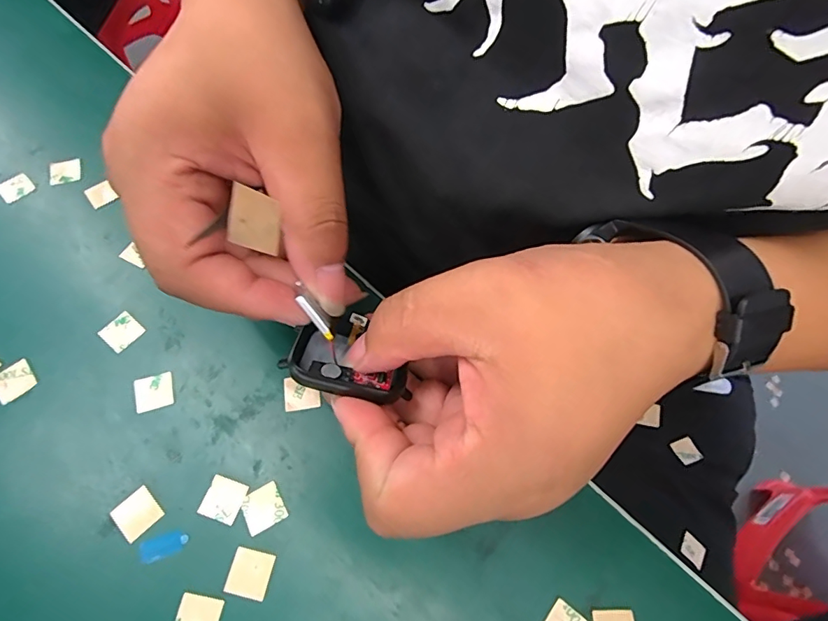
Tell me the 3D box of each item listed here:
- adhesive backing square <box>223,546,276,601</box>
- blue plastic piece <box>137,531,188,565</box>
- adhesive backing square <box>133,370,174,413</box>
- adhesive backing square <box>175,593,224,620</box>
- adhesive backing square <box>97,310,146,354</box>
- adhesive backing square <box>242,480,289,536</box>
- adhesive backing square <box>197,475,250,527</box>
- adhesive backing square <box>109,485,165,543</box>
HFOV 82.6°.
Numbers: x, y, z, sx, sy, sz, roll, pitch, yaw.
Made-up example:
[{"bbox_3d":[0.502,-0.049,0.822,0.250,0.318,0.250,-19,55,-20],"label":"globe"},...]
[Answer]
[{"bbox_3d":[-0.062,0.099,0.177,0.015,0.004,0.016,13,67,6],"label":"adhesive backing square"},{"bbox_3d":[-0.096,0.090,0.179,0.018,0.004,0.008,-15,66,-9],"label":"blue plastic piece"},{"bbox_3d":[-0.114,0.036,0.206,0.016,0.004,0.015,-14,68,-14],"label":"adhesive backing square"},{"bbox_3d":[-0.079,0.112,0.171,0.015,0.004,0.015,11,64,5],"label":"adhesive backing square"},{"bbox_3d":[-0.135,0.010,0.218,0.015,0.004,0.016,37,71,12],"label":"adhesive backing square"},{"bbox_3d":[-0.060,0.078,0.187,0.015,0.004,0.015,-27,68,-14],"label":"adhesive backing square"},{"bbox_3d":[-0.076,0.075,0.187,0.015,0.004,0.015,18,65,6],"label":"adhesive backing square"},{"bbox_3d":[-0.109,0.080,0.185,0.015,0.004,0.015,42,69,14],"label":"adhesive backing square"}]

